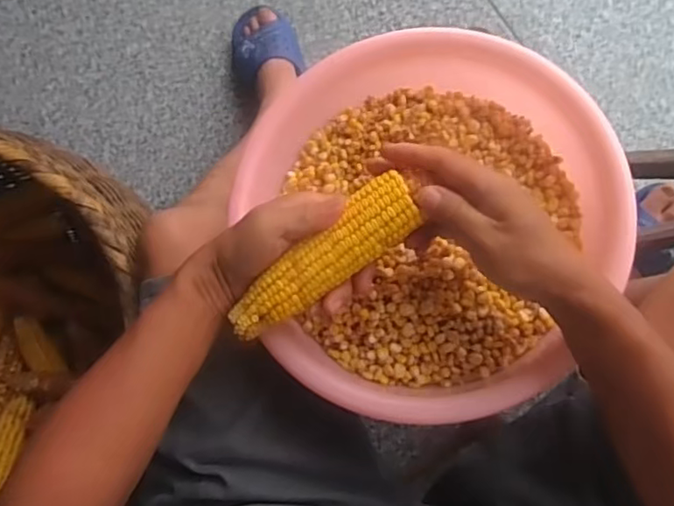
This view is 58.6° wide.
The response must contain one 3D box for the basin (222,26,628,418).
[{"bbox_3d":[0.072,-0.036,0.521,0.307,0.098,0.340,-23,82,4],"label":"basin"}]

